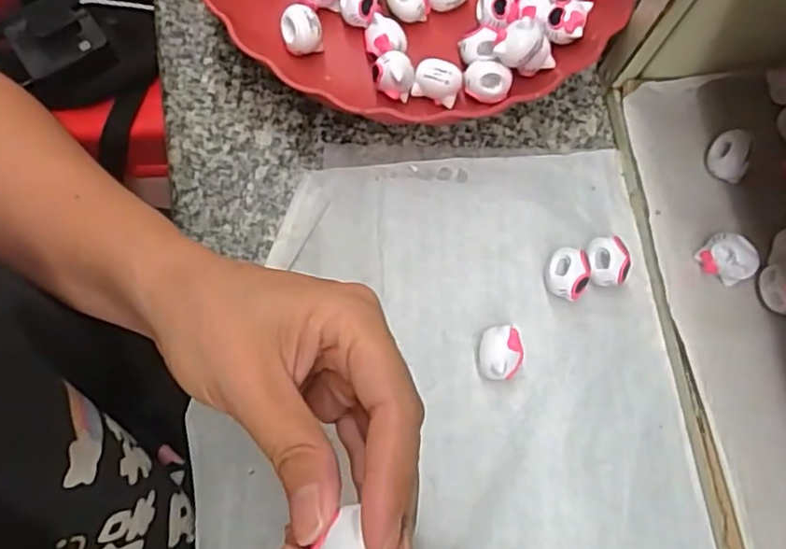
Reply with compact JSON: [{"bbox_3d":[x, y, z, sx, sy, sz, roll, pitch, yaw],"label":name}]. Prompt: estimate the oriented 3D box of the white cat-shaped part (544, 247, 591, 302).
[{"bbox_3d":[0.089,0.000,0.334,0.022,0.018,0.023,0,75,-1],"label":"white cat-shaped part"}]

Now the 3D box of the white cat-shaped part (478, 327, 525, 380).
[{"bbox_3d":[0.053,0.039,0.321,0.021,0.018,0.024,9,75,1],"label":"white cat-shaped part"}]

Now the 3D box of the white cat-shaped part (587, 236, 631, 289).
[{"bbox_3d":[0.110,-0.005,0.336,0.019,0.019,0.024,-2,75,-2],"label":"white cat-shaped part"}]

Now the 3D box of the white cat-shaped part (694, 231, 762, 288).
[{"bbox_3d":[0.166,-0.008,0.321,0.025,0.021,0.015,35,77,8],"label":"white cat-shaped part"}]

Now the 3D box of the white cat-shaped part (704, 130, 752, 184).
[{"bbox_3d":[0.174,-0.062,0.338,0.019,0.016,0.023,12,75,2],"label":"white cat-shaped part"}]

